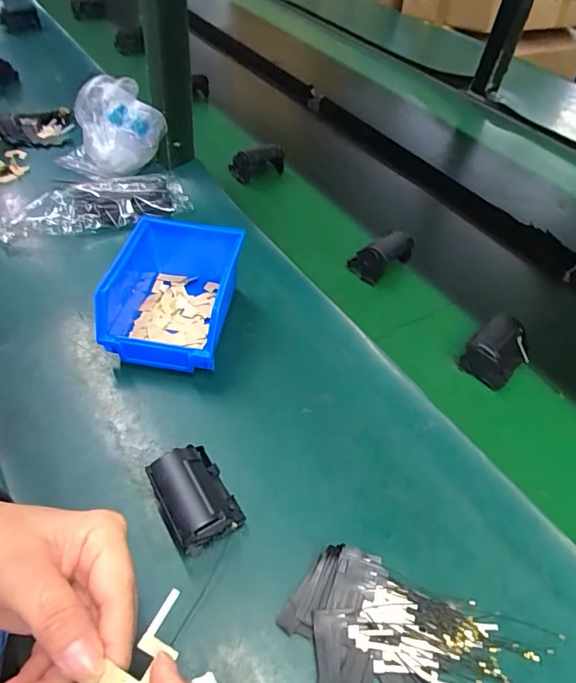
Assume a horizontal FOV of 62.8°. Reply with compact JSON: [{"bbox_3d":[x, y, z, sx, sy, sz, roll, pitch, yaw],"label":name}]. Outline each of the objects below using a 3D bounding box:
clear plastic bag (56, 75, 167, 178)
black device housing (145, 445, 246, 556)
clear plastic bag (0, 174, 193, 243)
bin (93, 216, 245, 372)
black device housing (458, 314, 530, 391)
[{"bbox_3d":[-0.241,-0.285,0.640,0.150,0.099,0.076,-3,49,-9],"label":"clear plastic bag"},{"bbox_3d":[-0.069,0.113,0.348,0.050,0.042,0.070,-24,55,-25],"label":"black device housing"},{"bbox_3d":[-0.237,-0.164,0.577,0.221,0.026,0.076,-16,52,-19],"label":"clear plastic bag"},{"bbox_3d":[-0.117,-0.044,0.458,0.118,0.074,0.137,10,48,2],"label":"bin"},{"bbox_3d":[0.207,0.012,0.468,0.056,0.047,0.048,-33,59,-30],"label":"black device housing"}]

